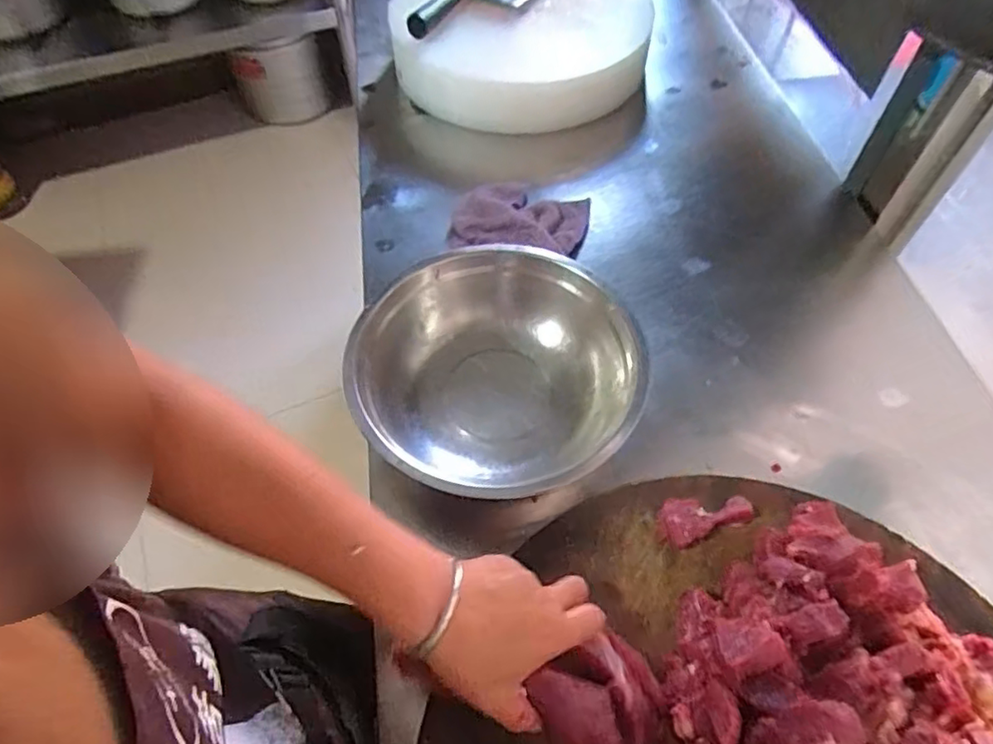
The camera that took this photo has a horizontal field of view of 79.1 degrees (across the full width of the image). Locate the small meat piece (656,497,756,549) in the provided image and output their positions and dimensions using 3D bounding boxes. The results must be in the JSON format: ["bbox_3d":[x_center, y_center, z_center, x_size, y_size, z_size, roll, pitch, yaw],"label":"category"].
[{"bbox_3d":[0.158,0.109,0.463,0.074,0.018,0.036,-19,59,-10],"label":"small meat piece"}]

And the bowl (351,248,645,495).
[{"bbox_3d":[-0.001,0.004,0.553,0.240,0.077,0.250,-1,57,1],"label":"bowl"}]

